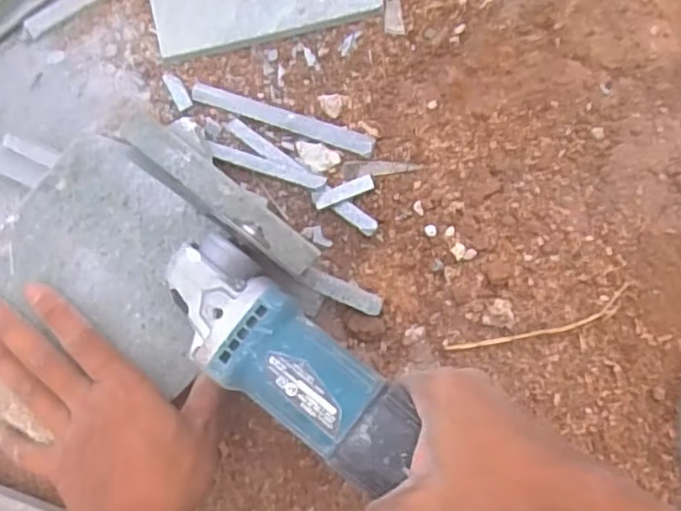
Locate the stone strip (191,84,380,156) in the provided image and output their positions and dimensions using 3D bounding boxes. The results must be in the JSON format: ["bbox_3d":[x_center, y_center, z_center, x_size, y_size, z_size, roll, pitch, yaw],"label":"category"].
[{"bbox_3d":[-0.045,-0.106,0.508,0.150,0.010,0.016,20,84,7],"label":"stone strip"}]

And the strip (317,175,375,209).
[{"bbox_3d":[0.003,-0.048,0.496,0.047,0.004,0.012,-25,80,-14],"label":"strip"}]

